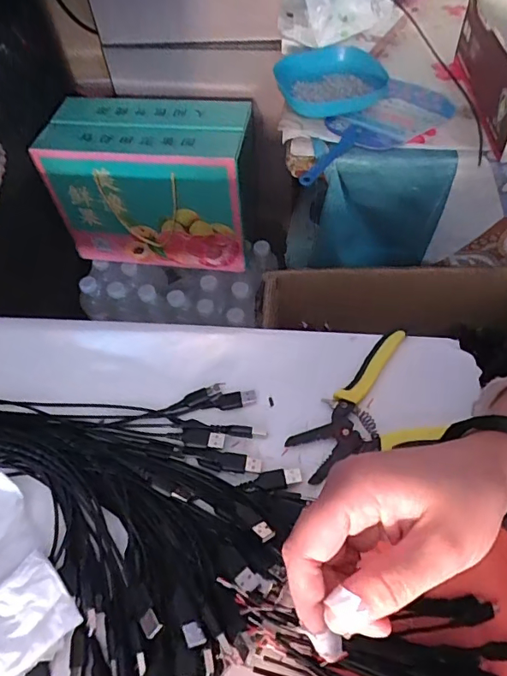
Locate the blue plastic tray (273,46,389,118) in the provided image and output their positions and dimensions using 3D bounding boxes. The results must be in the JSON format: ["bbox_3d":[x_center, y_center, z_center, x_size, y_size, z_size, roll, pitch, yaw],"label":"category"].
[{"bbox_3d":[0.103,-0.345,0.644,0.142,0.030,0.131,-6,55,-1],"label":"blue plastic tray"}]

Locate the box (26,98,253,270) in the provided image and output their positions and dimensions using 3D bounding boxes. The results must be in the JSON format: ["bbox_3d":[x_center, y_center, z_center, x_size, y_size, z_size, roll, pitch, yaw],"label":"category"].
[{"bbox_3d":[-0.169,-0.272,0.857,0.323,0.232,0.161,4,55,6],"label":"box"}]

